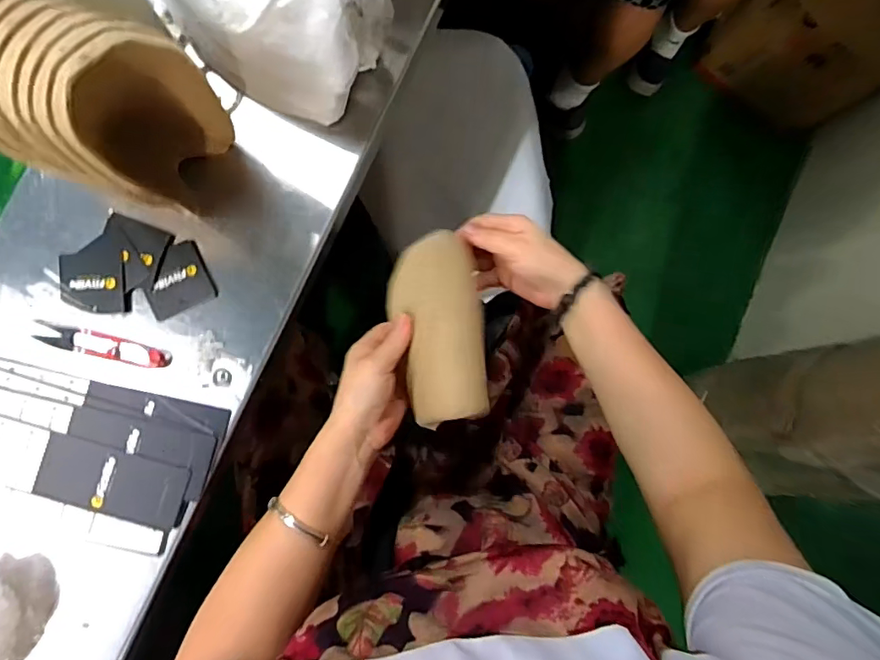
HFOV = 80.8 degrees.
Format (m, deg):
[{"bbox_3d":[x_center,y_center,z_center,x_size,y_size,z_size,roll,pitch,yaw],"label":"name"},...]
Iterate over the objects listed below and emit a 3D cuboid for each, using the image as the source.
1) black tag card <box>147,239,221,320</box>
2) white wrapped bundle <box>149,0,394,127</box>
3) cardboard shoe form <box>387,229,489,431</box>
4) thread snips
[{"bbox_3d":[-0.215,-0.041,0.421,0.052,0.004,0.051,-25,92,-7],"label":"black tag card"},{"bbox_3d":[-0.135,-0.240,0.371,0.176,0.124,0.089,26,86,-6],"label":"white wrapped bundle"},{"bbox_3d":[-0.002,-0.005,0.470,0.079,0.033,0.172,-5,79,-7],"label":"cardboard shoe form"},{"bbox_3d":[-0.267,0.012,0.410,0.103,0.009,0.020,12,88,-7],"label":"thread snips"}]

